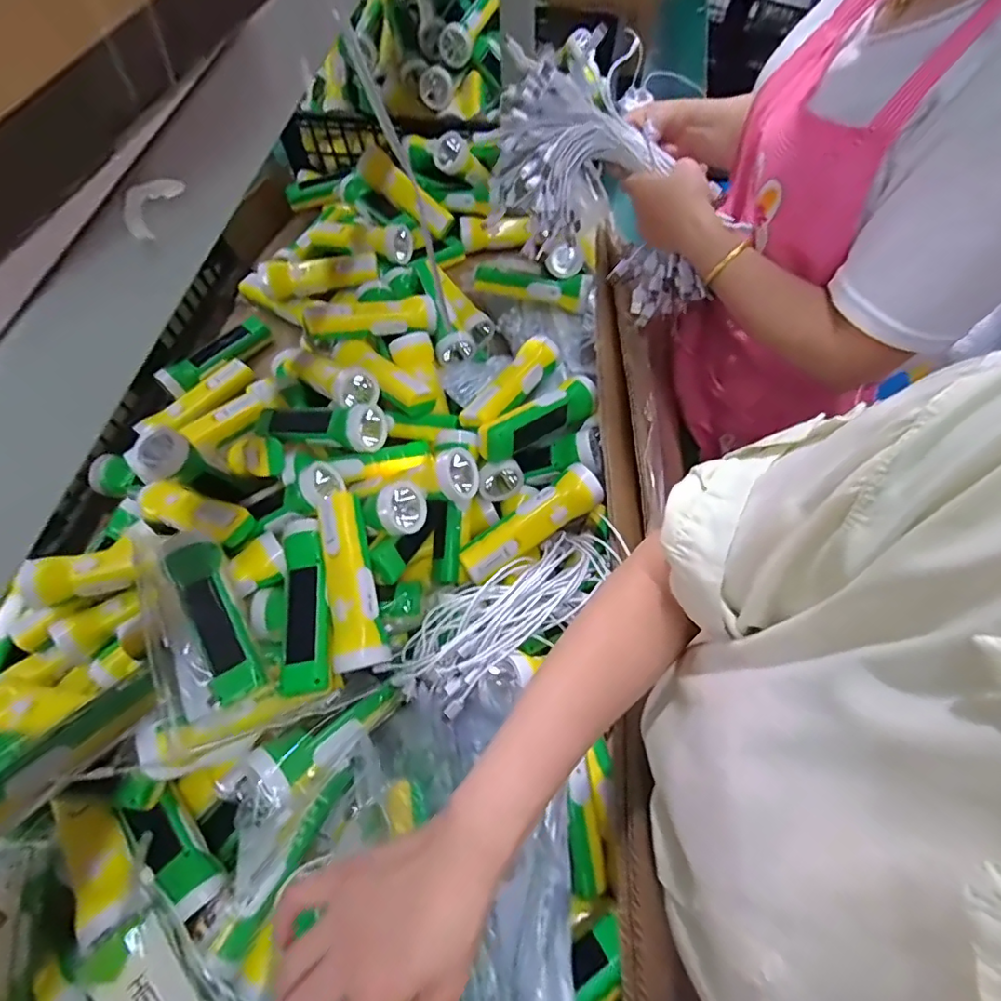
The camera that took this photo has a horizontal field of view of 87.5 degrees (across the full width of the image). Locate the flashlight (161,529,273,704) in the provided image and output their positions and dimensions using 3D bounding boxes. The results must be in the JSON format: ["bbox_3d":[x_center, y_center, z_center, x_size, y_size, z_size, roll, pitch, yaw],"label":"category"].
[{"bbox_3d":[-0.267,0.104,0.486,0.042,0.036,0.171,-29,67,-11],"label":"flashlight"}]

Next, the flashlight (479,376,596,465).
[{"bbox_3d":[0.047,-0.096,0.614,0.166,0.046,0.047,-30,66,-31],"label":"flashlight"}]

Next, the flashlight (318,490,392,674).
[{"bbox_3d":[-0.144,0.076,0.501,0.046,0.047,0.165,-15,65,-5],"label":"flashlight"}]

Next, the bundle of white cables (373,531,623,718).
[{"bbox_3d":[0.007,0.108,0.515,0.243,0.065,0.087,-36,68,-14],"label":"bundle of white cables"}]

